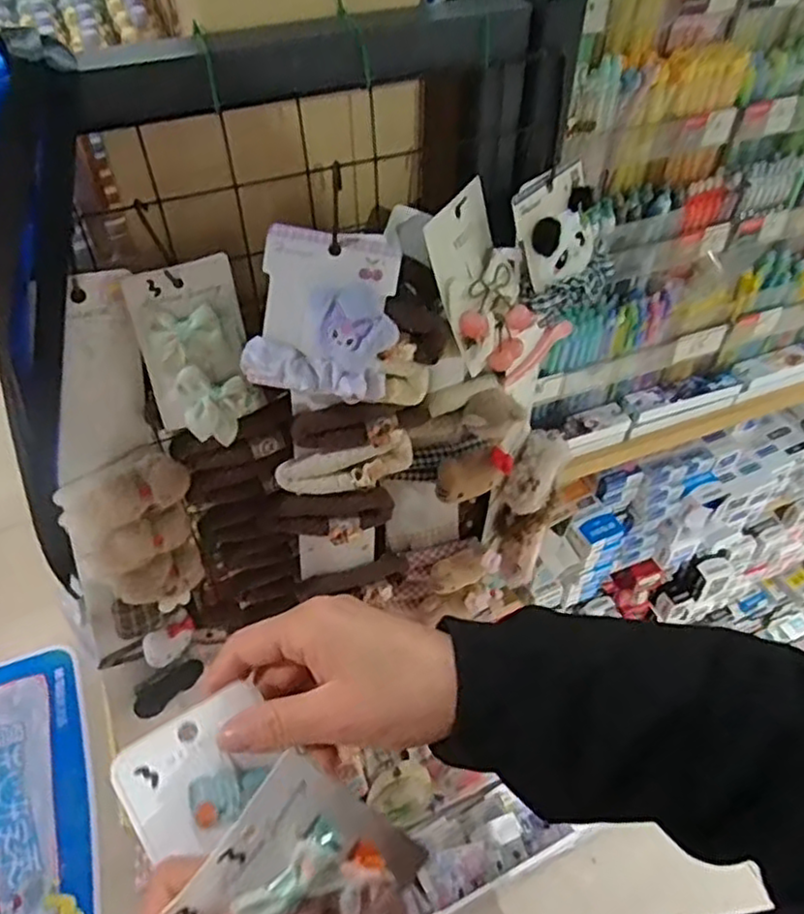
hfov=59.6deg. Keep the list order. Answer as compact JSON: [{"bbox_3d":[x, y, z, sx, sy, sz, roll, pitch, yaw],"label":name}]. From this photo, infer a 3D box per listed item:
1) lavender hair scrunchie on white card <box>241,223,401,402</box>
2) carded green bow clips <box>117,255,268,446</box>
[{"bbox_3d":[-0.048,-0.086,0.425,0.089,0.099,0.037,12,16,-3],"label":"lavender hair scrunchie on white card"},{"bbox_3d":[-0.124,-0.063,0.434,0.064,0.110,0.024,-19,28,-19],"label":"carded green bow clips"}]

